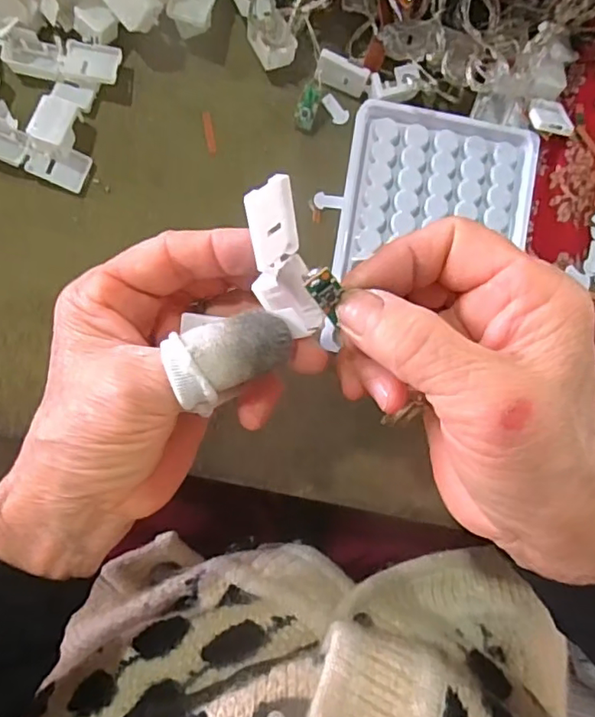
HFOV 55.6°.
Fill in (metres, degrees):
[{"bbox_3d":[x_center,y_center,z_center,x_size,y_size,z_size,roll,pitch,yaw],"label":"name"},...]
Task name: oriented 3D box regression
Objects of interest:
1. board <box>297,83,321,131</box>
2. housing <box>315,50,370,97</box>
[{"bbox_3d":[0.006,-0.129,0.290,0.009,0.004,0.021,13,114,-5],"label":"board"},{"bbox_3d":[0.023,-0.145,0.290,0.026,0.015,0.013,20,93,-5],"label":"housing"}]

